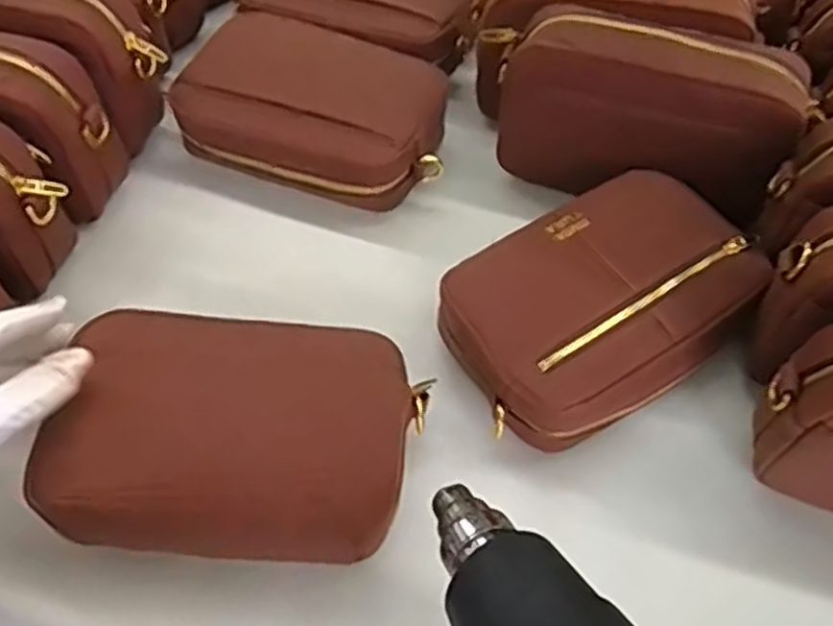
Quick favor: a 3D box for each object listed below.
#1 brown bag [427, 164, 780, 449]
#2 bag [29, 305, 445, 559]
[{"bbox_3d":[0.112,-0.001,0.476,0.195,0.068,0.130,-28,61,-18],"label":"brown bag"},{"bbox_3d":[-0.095,0.064,0.409,0.187,0.048,0.123,2,56,1],"label":"bag"}]

